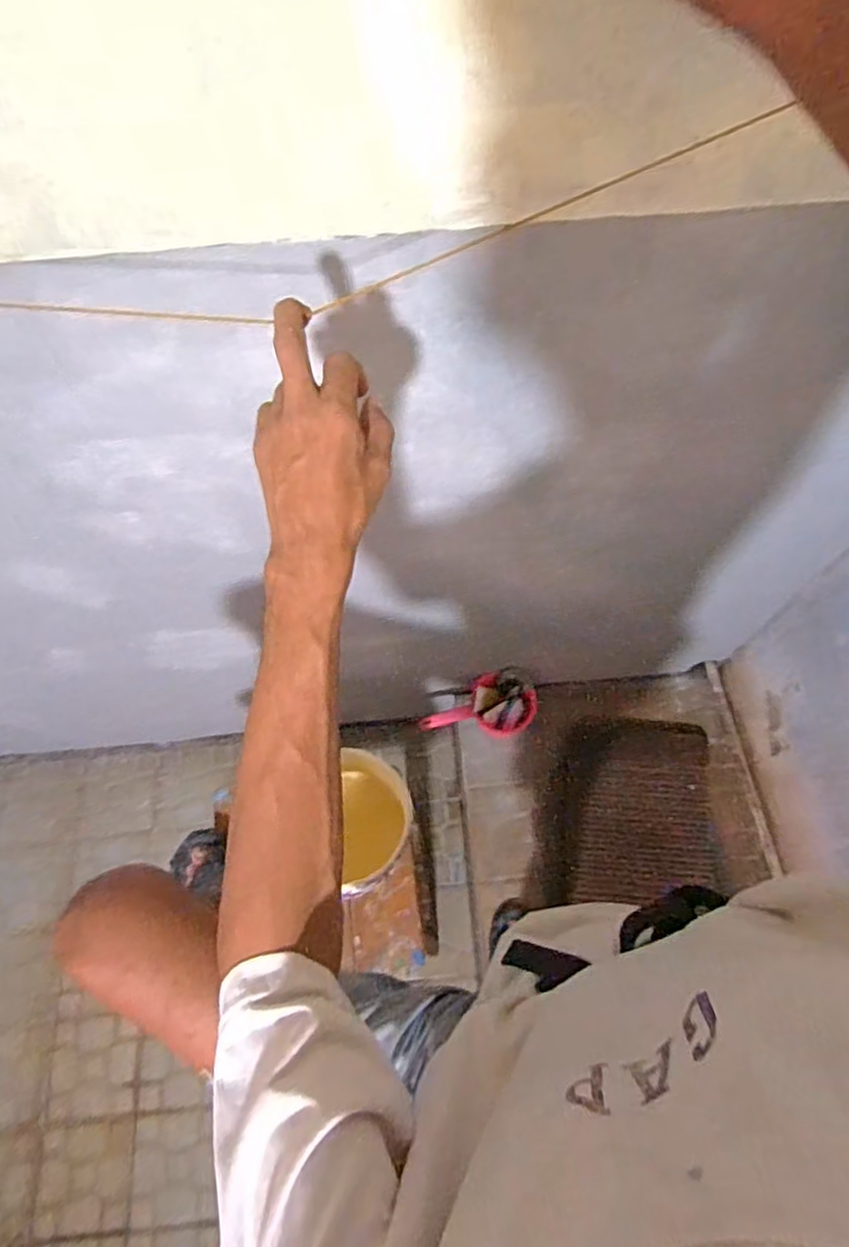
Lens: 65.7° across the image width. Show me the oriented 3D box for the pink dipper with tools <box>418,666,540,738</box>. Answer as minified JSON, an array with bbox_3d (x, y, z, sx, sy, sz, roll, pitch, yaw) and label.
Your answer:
[{"bbox_3d":[0.117,0.180,1.434,0.258,0.083,0.132,-9,66,-2],"label":"pink dipper with tools"}]

